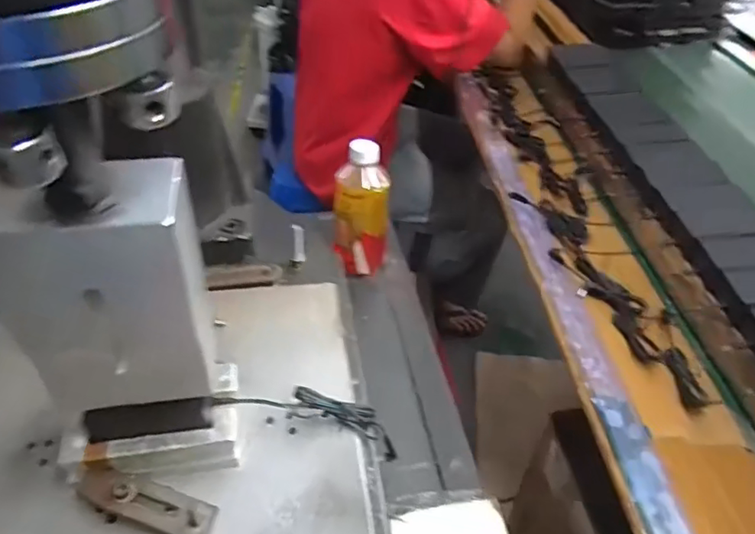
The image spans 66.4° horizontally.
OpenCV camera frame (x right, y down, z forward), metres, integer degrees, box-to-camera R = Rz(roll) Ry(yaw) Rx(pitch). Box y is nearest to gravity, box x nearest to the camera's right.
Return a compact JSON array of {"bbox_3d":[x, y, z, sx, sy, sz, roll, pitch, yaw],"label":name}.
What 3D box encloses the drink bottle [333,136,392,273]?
[{"bbox_3d":[-0.020,-0.070,0.745,0.068,0.176,0.055,3,41,1],"label":"drink bottle"}]

